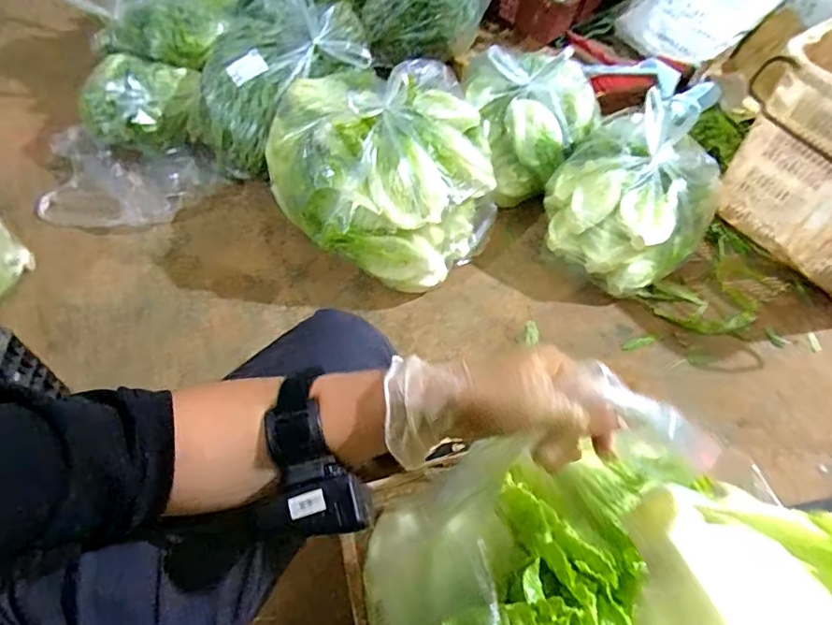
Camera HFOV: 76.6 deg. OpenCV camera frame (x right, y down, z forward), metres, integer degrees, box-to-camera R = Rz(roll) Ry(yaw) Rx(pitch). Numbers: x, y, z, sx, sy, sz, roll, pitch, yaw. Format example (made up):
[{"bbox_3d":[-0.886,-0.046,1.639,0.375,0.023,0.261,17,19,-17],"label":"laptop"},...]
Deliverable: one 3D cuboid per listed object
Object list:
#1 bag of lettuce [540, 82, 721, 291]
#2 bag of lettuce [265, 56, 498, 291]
[{"bbox_3d":[0.423,-0.237,1.014,0.288,0.289,0.294,36,60,20],"label":"bag of lettuce"},{"bbox_3d":[-0.055,-0.276,0.992,0.357,0.246,0.398,-36,65,-26],"label":"bag of lettuce"}]

